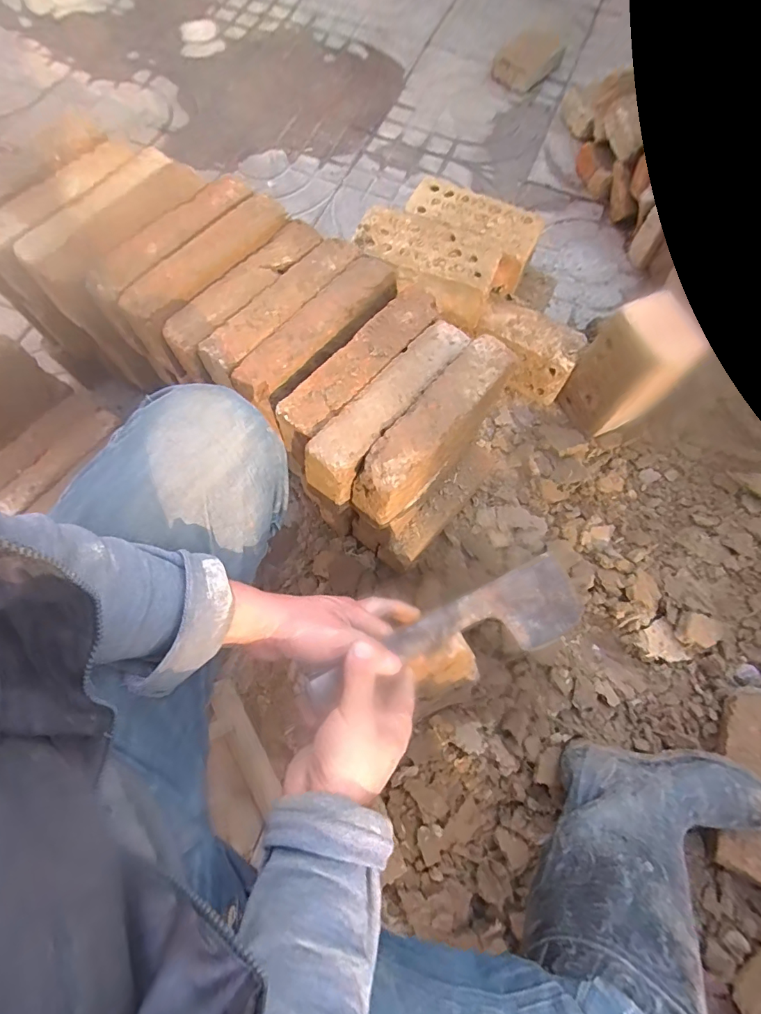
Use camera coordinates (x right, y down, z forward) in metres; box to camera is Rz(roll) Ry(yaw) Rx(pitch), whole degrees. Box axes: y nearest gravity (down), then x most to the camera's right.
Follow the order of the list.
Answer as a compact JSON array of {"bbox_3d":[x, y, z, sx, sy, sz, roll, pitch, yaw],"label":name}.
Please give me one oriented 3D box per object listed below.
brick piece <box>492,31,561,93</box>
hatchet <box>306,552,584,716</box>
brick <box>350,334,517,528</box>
[{"bbox_3d":[0.382,-1.189,1.234,0.140,0.083,0.117,-40,76,-14],"label":"brick piece"},{"bbox_3d":[0.097,0.120,0.471,0.379,0.017,0.088,-7,67,-38],"label":"hatchet"},{"bbox_3d":[0.058,-0.083,0.527,0.053,0.103,0.223,38,74,11],"label":"brick"}]

